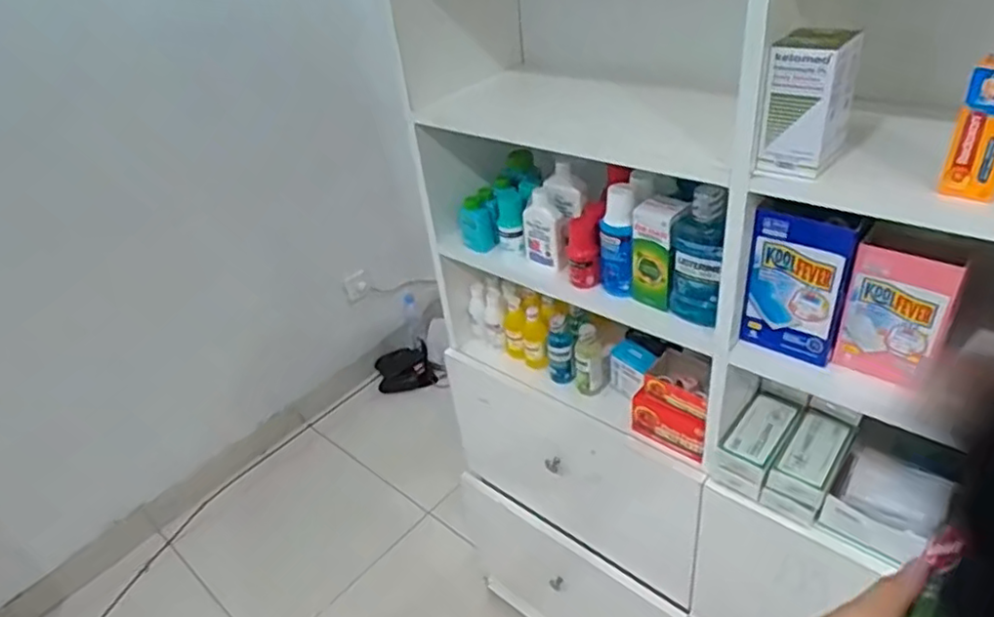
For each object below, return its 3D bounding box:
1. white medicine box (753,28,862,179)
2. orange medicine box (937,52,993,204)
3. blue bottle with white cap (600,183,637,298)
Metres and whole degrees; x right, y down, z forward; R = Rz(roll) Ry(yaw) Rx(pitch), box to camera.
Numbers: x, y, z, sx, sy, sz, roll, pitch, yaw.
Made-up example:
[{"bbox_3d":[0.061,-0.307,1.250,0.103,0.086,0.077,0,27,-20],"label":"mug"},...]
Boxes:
[{"bbox_3d":[0.285,-0.188,0.587,0.060,0.114,0.067,20,43,33],"label":"white medicine box"},{"bbox_3d":[0.388,-0.140,0.505,0.041,0.107,0.028,22,44,35],"label":"orange medicine box"},{"bbox_3d":[0.153,-0.081,0.813,0.041,0.148,0.039,0,35,11],"label":"blue bottle with white cap"}]

